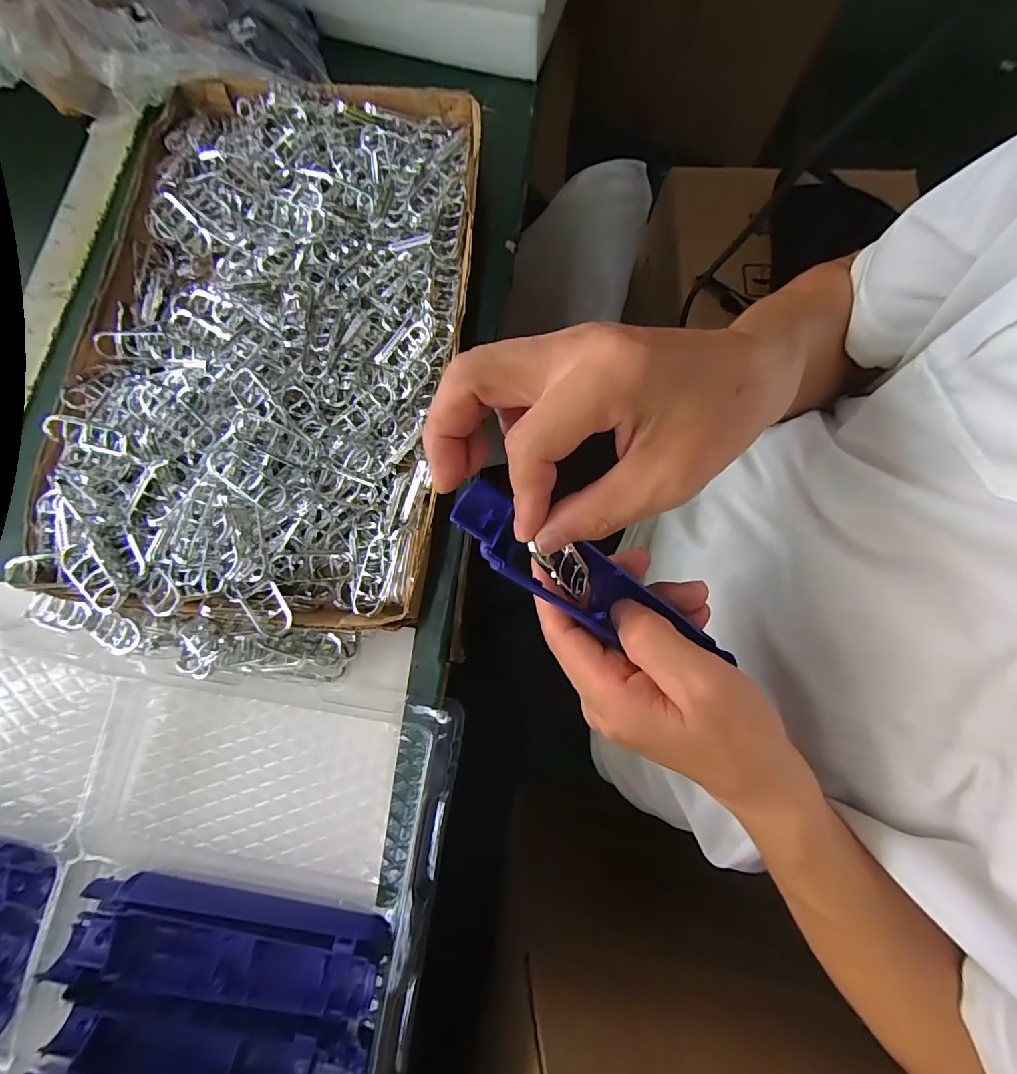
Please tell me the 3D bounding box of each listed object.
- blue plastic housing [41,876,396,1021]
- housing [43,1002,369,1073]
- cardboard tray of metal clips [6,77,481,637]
[{"bbox_3d":[-0.160,0.230,0.276,0.179,0.031,0.053,7,78,1],"label":"blue plastic housing"},{"bbox_3d":[-0.162,0.281,0.265,0.164,0.026,0.036,8,78,1],"label":"housing"},{"bbox_3d":[-0.169,-0.146,0.353,0.266,0.043,0.439,5,78,2],"label":"cardboard tray of metal clips"}]

